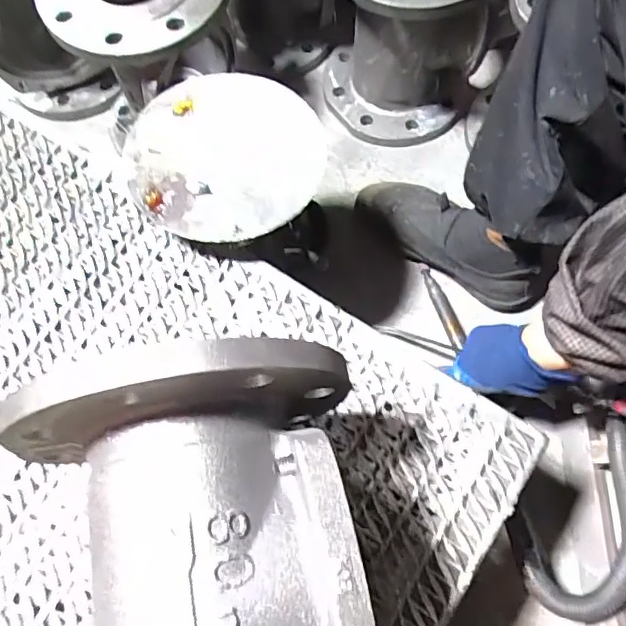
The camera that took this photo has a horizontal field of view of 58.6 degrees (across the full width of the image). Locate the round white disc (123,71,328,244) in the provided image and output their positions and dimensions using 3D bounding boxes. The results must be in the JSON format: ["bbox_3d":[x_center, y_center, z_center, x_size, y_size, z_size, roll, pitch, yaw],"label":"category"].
[{"bbox_3d":[-0.070,-0.128,0.491,0.172,0.057,0.162,-24,70,-8],"label":"round white disc"}]

